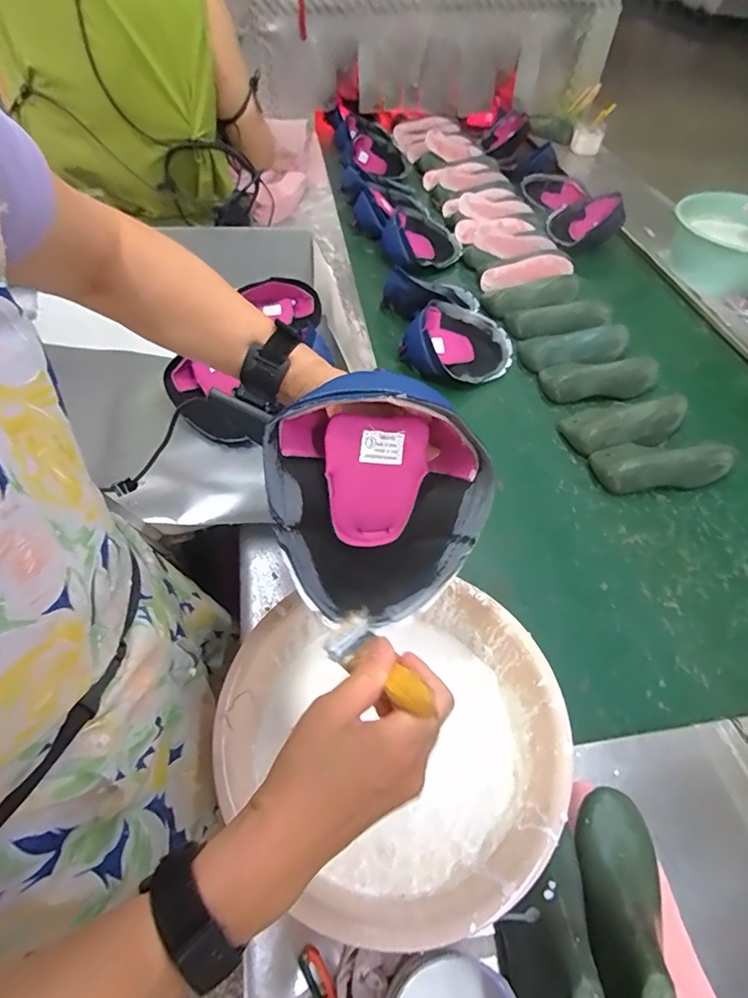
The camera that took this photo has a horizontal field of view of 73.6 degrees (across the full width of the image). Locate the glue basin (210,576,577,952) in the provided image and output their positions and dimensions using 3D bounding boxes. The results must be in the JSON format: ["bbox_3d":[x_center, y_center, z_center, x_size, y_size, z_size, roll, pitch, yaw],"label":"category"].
[{"bbox_3d":[0.018,0.227,0.481,0.301,0.105,0.292,-5,53,-7],"label":"glue basin"}]

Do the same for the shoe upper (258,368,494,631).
[{"bbox_3d":[0.003,0.000,0.414,0.174,0.200,0.100,-26,22,-13],"label":"shoe upper"}]

